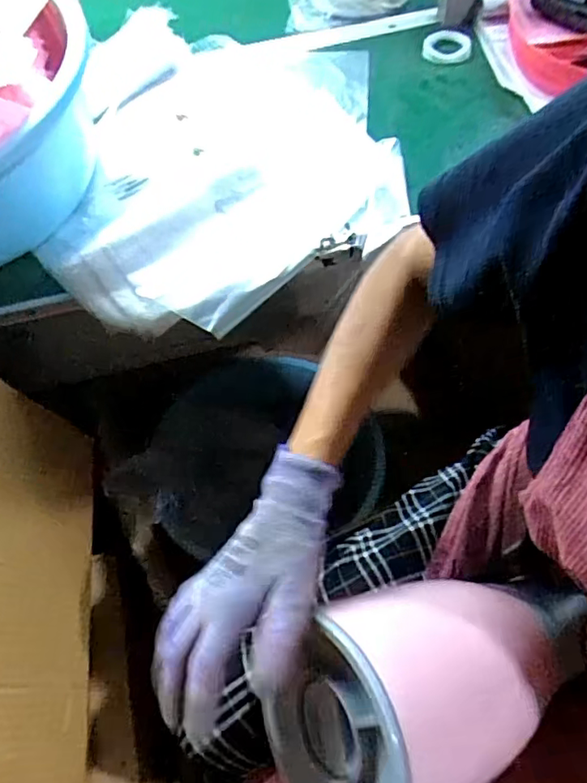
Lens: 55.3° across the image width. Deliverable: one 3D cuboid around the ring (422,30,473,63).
[{"bbox_3d":[0.194,-0.436,0.710,0.061,0.012,0.067,-2,60,3],"label":"ring"}]

